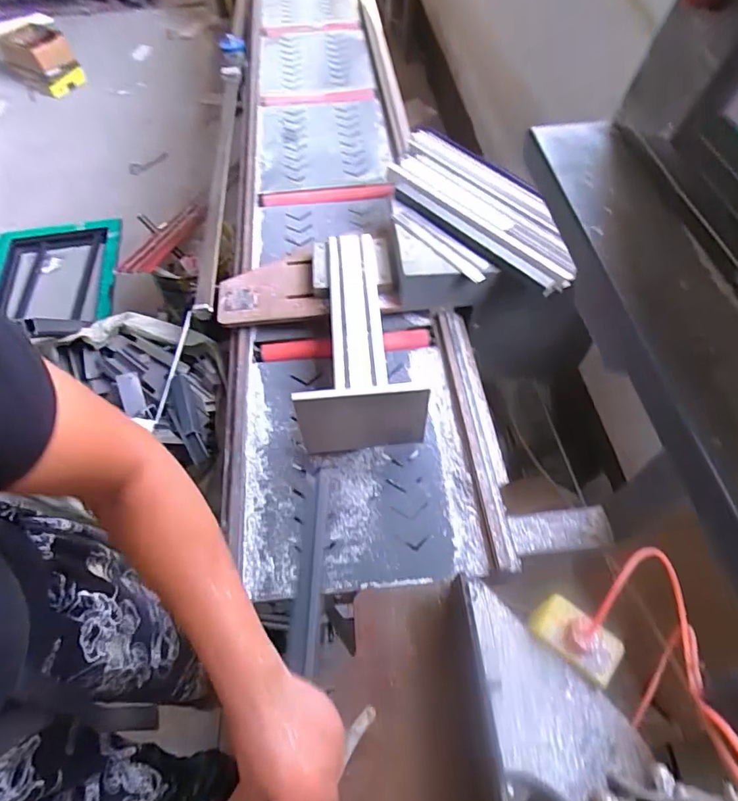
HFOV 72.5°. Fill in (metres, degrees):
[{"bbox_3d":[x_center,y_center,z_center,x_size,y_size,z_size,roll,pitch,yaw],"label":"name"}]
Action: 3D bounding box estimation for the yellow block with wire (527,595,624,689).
[{"bbox_3d":[0.254,0.290,0.615,0.105,0.028,0.058,33,64,21],"label":"yellow block with wire"}]

